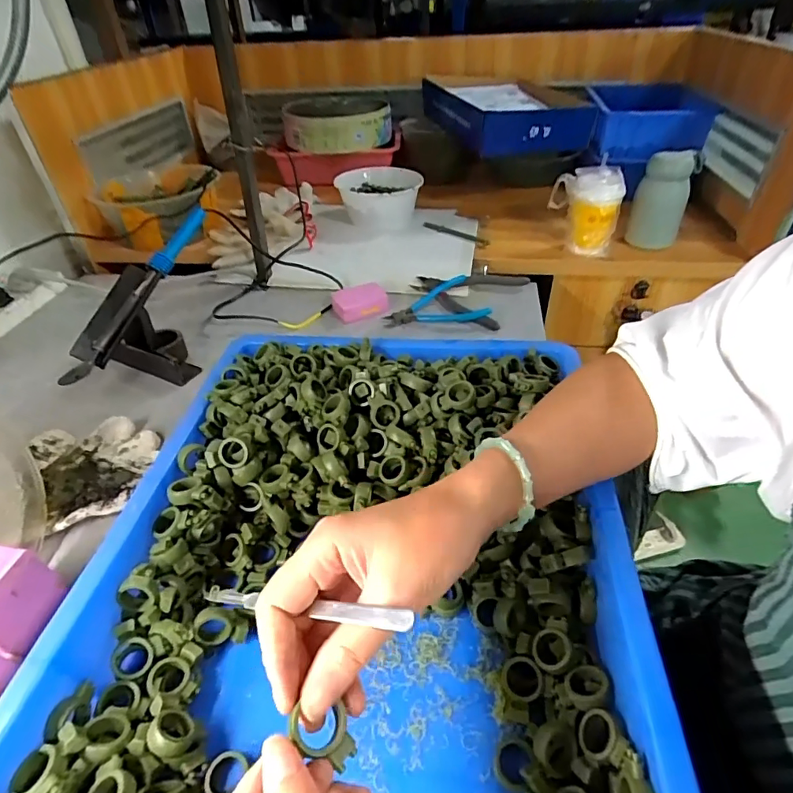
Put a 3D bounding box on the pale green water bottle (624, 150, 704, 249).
[{"bbox_3d":[0.429,-0.317,0.775,0.078,0.138,0.065,17,44,21],"label":"pale green water bottle"}]

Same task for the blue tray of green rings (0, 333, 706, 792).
[{"bbox_3d":[-0.029,0.146,0.336,0.370,0.081,0.553,3,41,6],"label":"blue tray of green rings"}]

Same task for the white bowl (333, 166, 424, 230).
[{"bbox_3d":[-0.035,-0.400,0.964,0.166,0.079,0.169,-1,41,1],"label":"white bowl"}]

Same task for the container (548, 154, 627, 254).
[{"bbox_3d":[0.309,-0.311,0.789,0.107,0.136,0.067,13,43,17],"label":"container"}]

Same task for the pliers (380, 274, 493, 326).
[{"bbox_3d":[0.056,-0.144,0.716,0.148,0.020,0.103,-4,41,-1],"label":"pliers"}]

